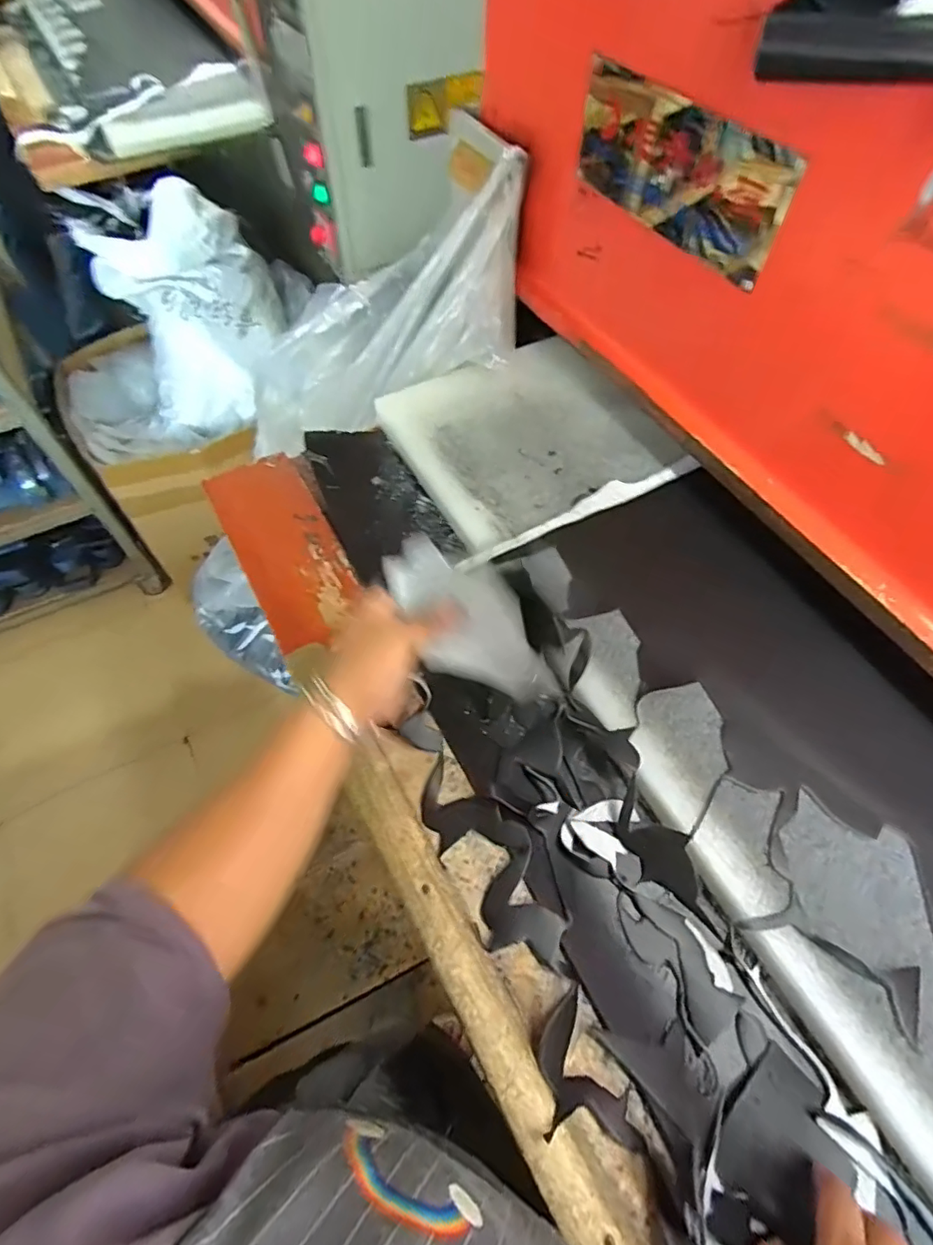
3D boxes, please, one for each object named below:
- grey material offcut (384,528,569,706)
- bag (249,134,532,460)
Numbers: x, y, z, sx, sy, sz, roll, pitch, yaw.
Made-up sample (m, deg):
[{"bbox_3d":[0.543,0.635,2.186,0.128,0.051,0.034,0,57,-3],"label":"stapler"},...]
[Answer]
[{"bbox_3d":[0.002,0.005,0.410,0.063,0.090,0.133,-35,66,-14],"label":"grey material offcut"},{"bbox_3d":[-0.133,-0.445,0.873,0.576,0.152,0.209,-8,56,38],"label":"bag"}]

